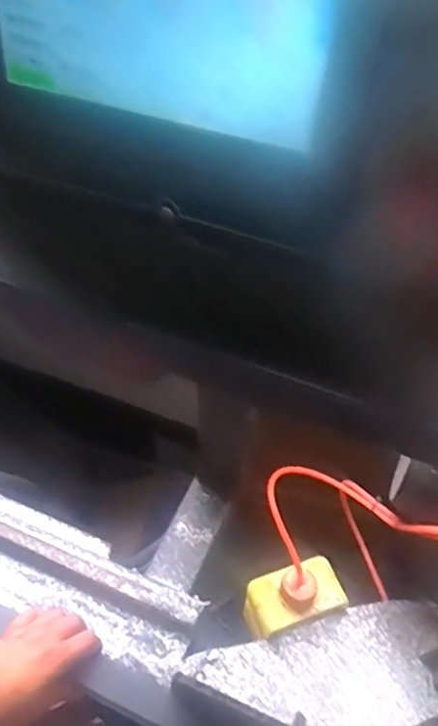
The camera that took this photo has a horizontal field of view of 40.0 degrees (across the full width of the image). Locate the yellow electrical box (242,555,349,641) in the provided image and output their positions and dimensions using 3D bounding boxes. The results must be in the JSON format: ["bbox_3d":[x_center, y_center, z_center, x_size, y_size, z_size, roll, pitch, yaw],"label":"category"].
[{"bbox_3d":[0.078,0.259,0.666,0.108,0.074,0.065,-14,52,-12],"label":"yellow electrical box"}]

